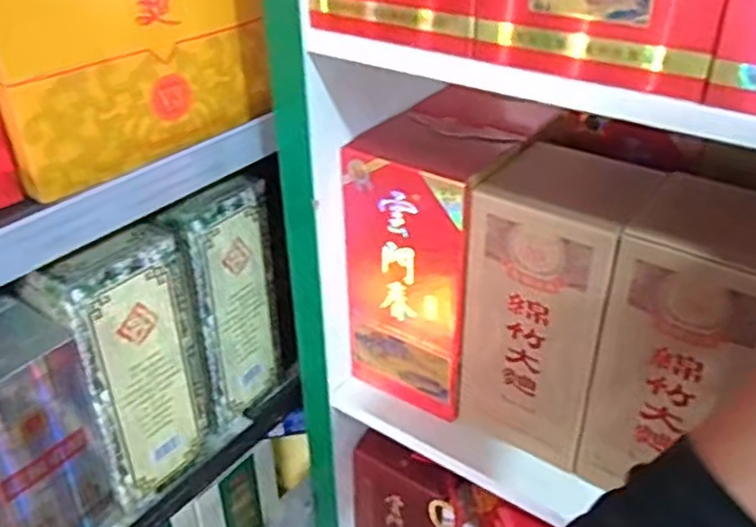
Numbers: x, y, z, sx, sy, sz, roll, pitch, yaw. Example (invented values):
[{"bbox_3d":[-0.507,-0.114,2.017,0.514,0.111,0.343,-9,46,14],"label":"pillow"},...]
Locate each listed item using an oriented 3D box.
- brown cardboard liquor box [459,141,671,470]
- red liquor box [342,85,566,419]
[{"bbox_3d":[0.166,0.035,0.676,0.128,0.264,0.134,18,37,26],"label":"brown cardboard liquor box"},{"bbox_3d":[0.058,-0.005,0.730,0.133,0.268,0.133,21,39,30],"label":"red liquor box"}]

